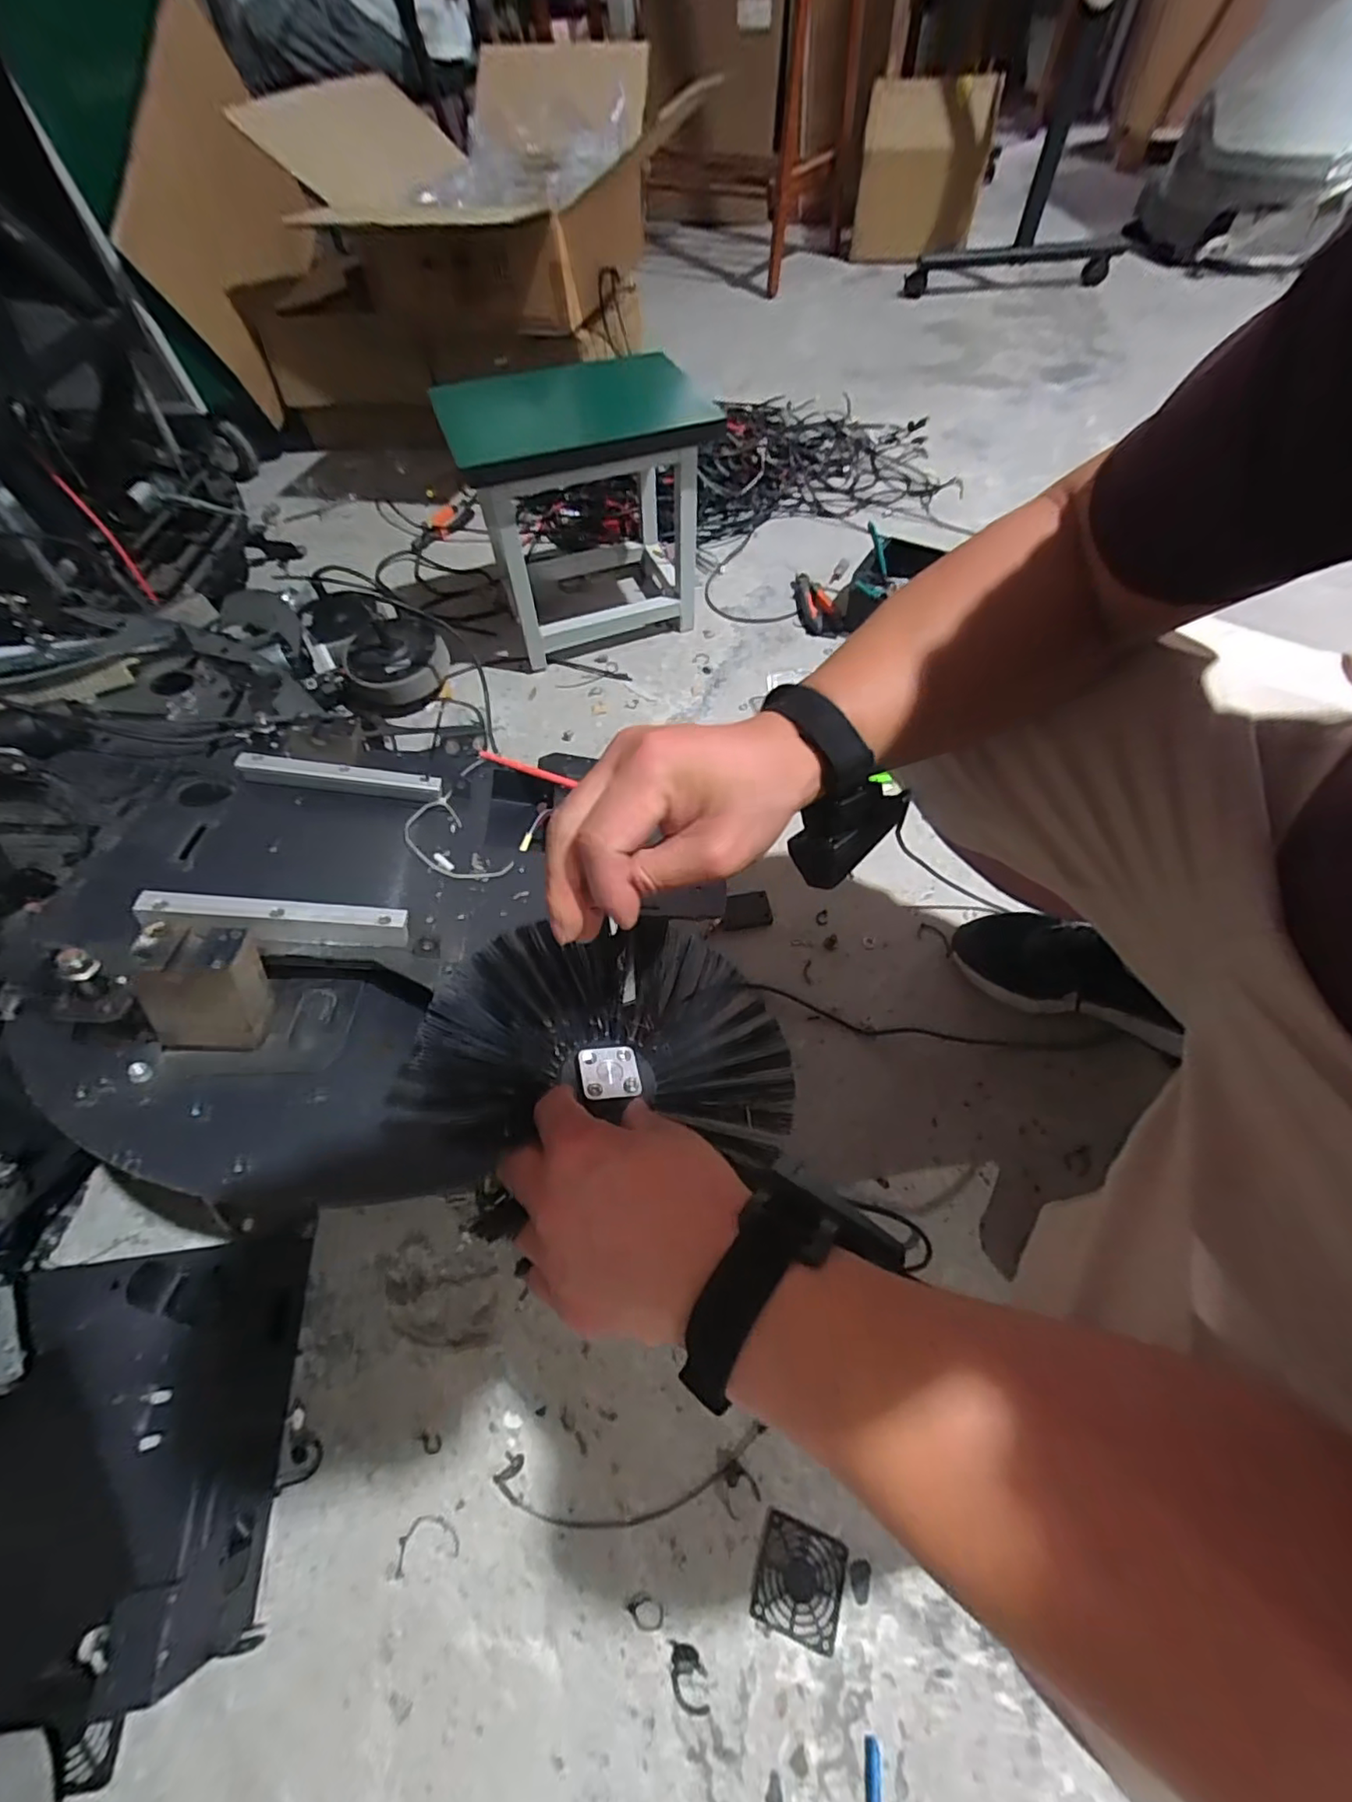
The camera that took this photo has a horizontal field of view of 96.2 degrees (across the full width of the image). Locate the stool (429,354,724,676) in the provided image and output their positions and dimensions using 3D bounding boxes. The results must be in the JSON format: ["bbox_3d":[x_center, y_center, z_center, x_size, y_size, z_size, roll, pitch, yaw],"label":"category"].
[{"bbox_3d":[-0.122,-0.608,0.944,0.353,0.302,0.298,-19,61,-8],"label":"stool"}]

